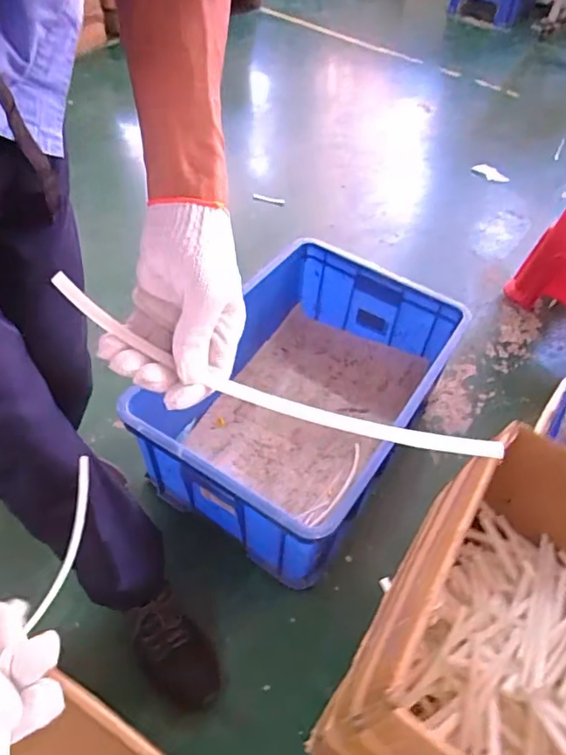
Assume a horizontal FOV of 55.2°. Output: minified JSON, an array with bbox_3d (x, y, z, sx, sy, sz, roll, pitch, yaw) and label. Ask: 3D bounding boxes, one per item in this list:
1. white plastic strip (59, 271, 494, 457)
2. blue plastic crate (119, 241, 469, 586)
[{"bbox_3d":[-0.017,0.000,0.397,0.329,0.075,0.022,22,52,4],"label":"white plastic strip"},{"bbox_3d":[0.022,0.024,1.078,0.472,0.255,0.606,30,54,19],"label":"blue plastic crate"}]

